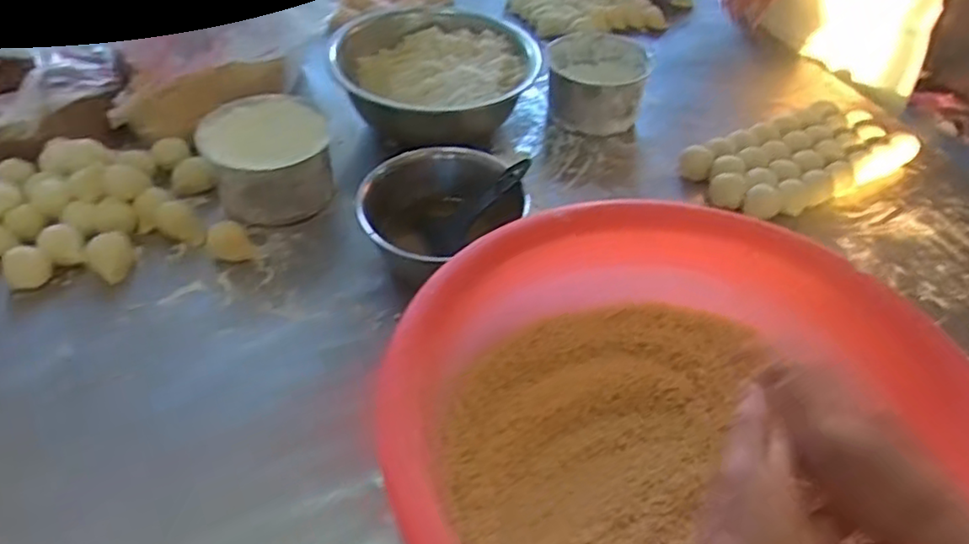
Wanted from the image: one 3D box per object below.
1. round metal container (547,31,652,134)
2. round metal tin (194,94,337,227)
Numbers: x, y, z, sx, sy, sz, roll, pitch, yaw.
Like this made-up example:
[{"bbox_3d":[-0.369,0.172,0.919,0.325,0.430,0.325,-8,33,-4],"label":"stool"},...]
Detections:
[{"bbox_3d":[0.166,-0.275,1.006,0.134,0.102,0.144,3,44,-3],"label":"round metal container"},{"bbox_3d":[-0.262,-0.141,0.812,0.151,0.084,0.144,-18,49,-23],"label":"round metal tin"}]

